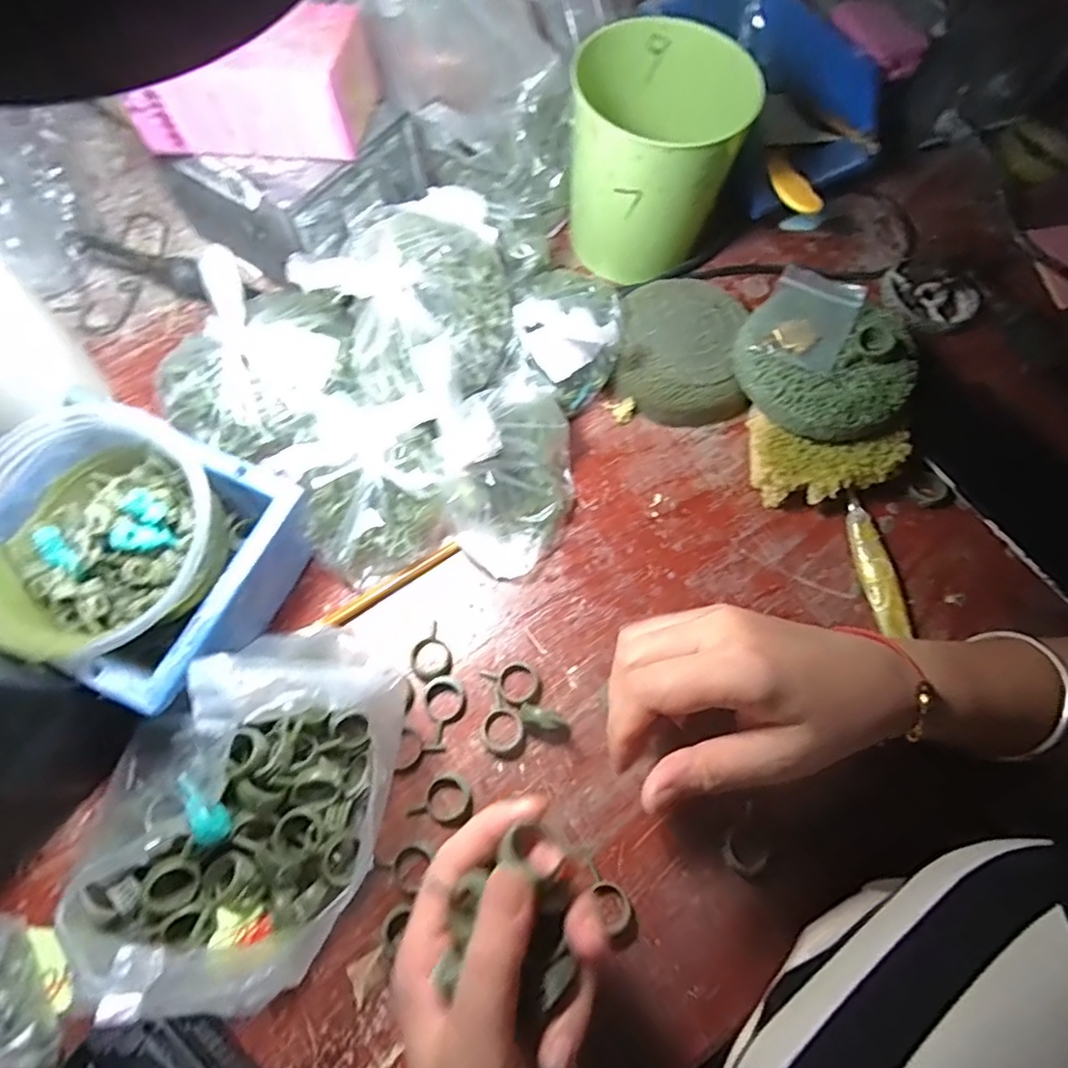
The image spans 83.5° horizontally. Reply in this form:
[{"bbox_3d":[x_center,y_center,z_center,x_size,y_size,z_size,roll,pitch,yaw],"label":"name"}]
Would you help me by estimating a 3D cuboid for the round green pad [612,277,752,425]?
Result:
[{"bbox_3d":[0.102,-0.126,0.414,0.085,0.037,0.093,1,70,-2],"label":"round green pad"}]

